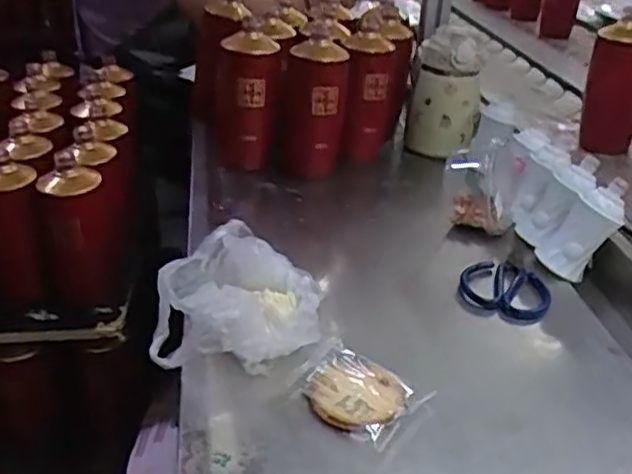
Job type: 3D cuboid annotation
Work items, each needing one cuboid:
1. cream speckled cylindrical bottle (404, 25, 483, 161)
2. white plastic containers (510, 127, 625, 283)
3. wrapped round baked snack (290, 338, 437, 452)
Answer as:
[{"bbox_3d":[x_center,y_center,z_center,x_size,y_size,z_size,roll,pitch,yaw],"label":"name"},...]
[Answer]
[{"bbox_3d":[0.198,-0.232,1.028,0.105,0.157,0.087,6,30,7],"label":"cream speckled cylindrical bottle"},{"bbox_3d":[0.287,-0.052,0.839,0.081,0.088,0.237,-3,30,-8],"label":"white plastic containers"},{"bbox_3d":[0.032,0.122,0.545,0.090,0.022,0.073,22,35,31],"label":"wrapped round baked snack"}]

